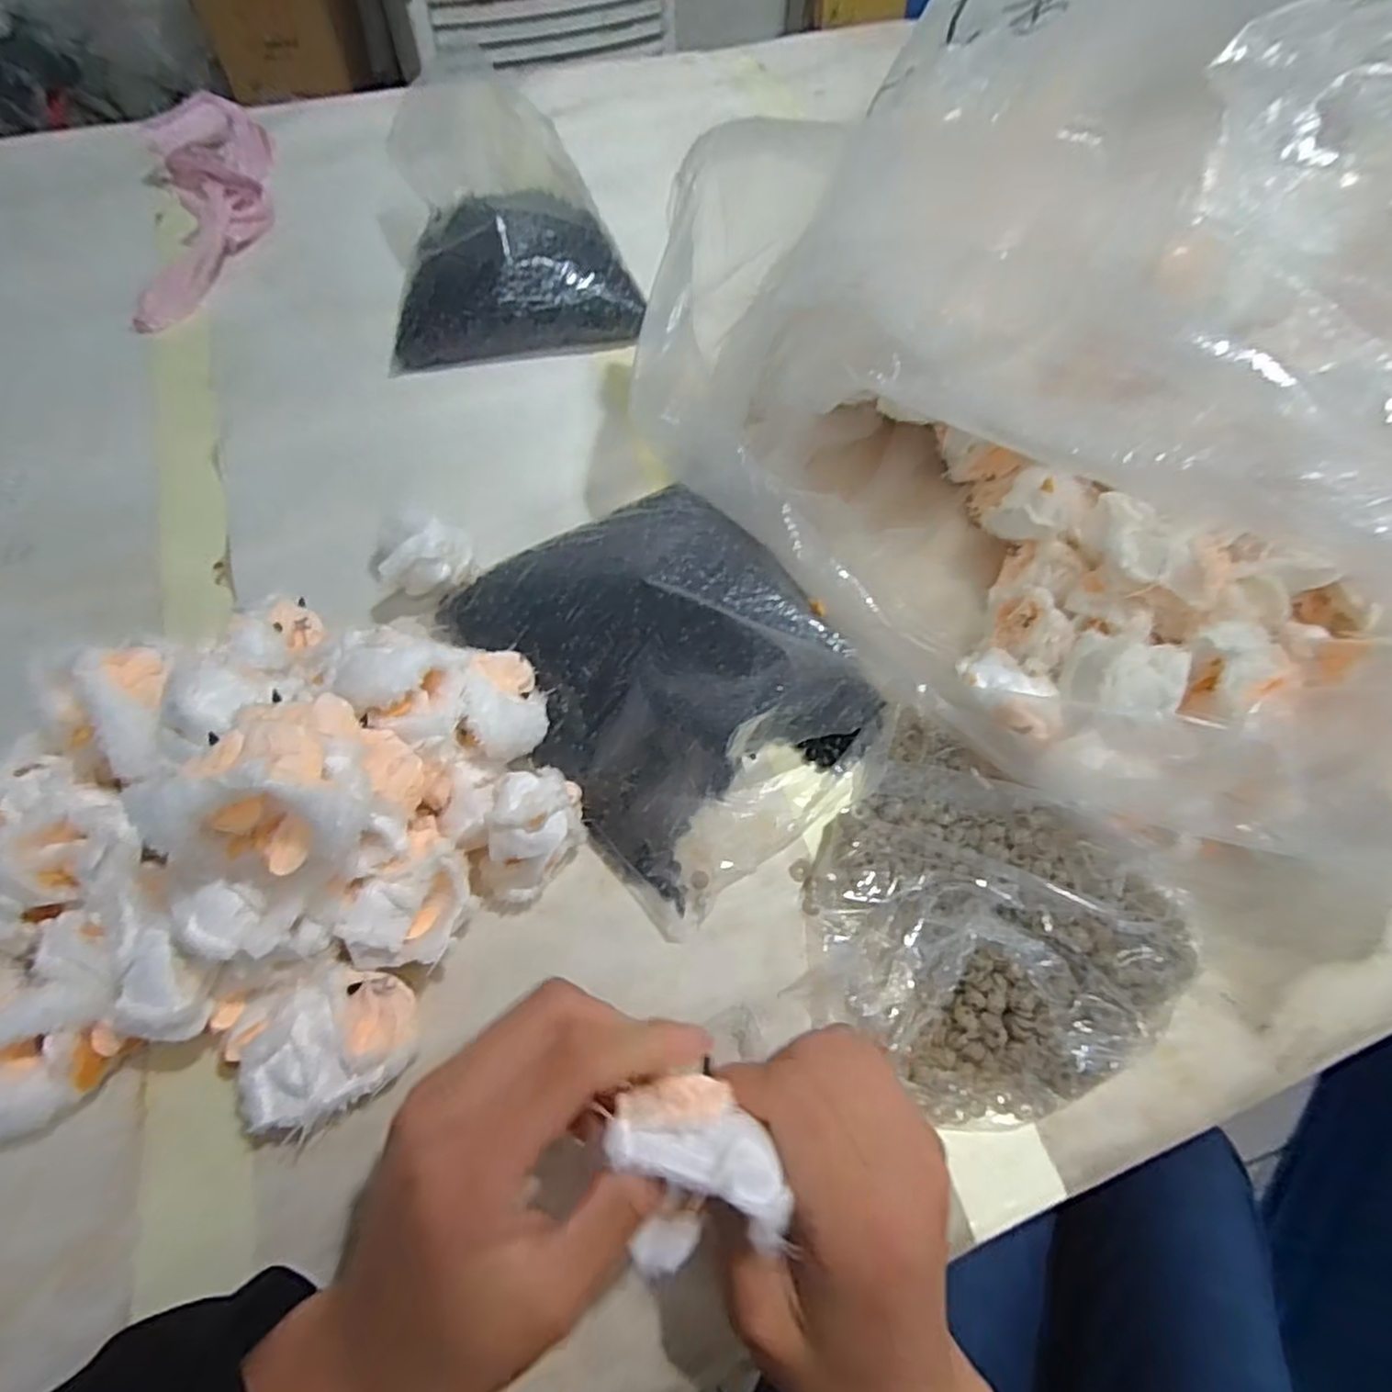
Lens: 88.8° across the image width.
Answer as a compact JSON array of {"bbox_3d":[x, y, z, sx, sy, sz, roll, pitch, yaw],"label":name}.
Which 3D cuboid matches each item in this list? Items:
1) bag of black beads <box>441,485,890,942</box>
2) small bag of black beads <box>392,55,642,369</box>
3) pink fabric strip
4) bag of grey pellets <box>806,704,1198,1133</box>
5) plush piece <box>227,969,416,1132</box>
[{"bbox_3d":[-0.016,-0.026,0.381,0.170,0.059,0.229,-31,66,-17],"label":"bag of black beads"},{"bbox_3d":[-0.158,-0.380,0.562,0.190,0.112,0.229,-10,61,-7],"label":"small bag of black beads"},{"bbox_3d":[-0.423,-0.427,0.614,0.097,0.043,0.294,-11,61,-8],"label":"pink fabric strip"},{"bbox_3d":[0.126,0.101,0.328,0.160,0.031,0.142,38,66,18],"label":"bag of grey pellets"},{"bbox_3d":[-0.150,0.143,0.292,0.065,0.034,0.050,-29,65,-16],"label":"plush piece"}]

